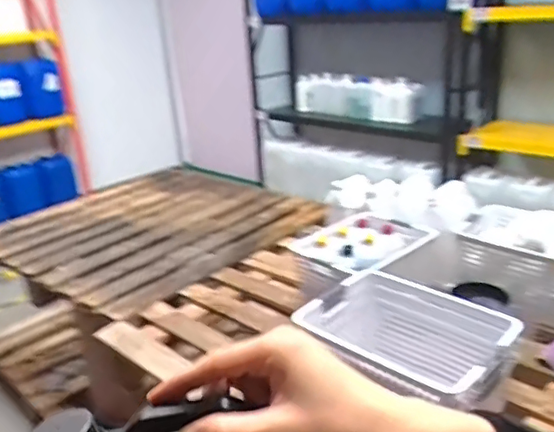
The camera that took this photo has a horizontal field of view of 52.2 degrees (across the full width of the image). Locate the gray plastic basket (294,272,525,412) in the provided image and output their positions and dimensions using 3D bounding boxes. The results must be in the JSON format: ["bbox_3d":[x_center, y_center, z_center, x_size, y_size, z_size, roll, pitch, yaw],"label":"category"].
[{"bbox_3d":[0.247,0.281,1.073,0.362,0.211,0.296,14,27,38],"label":"gray plastic basket"}]

